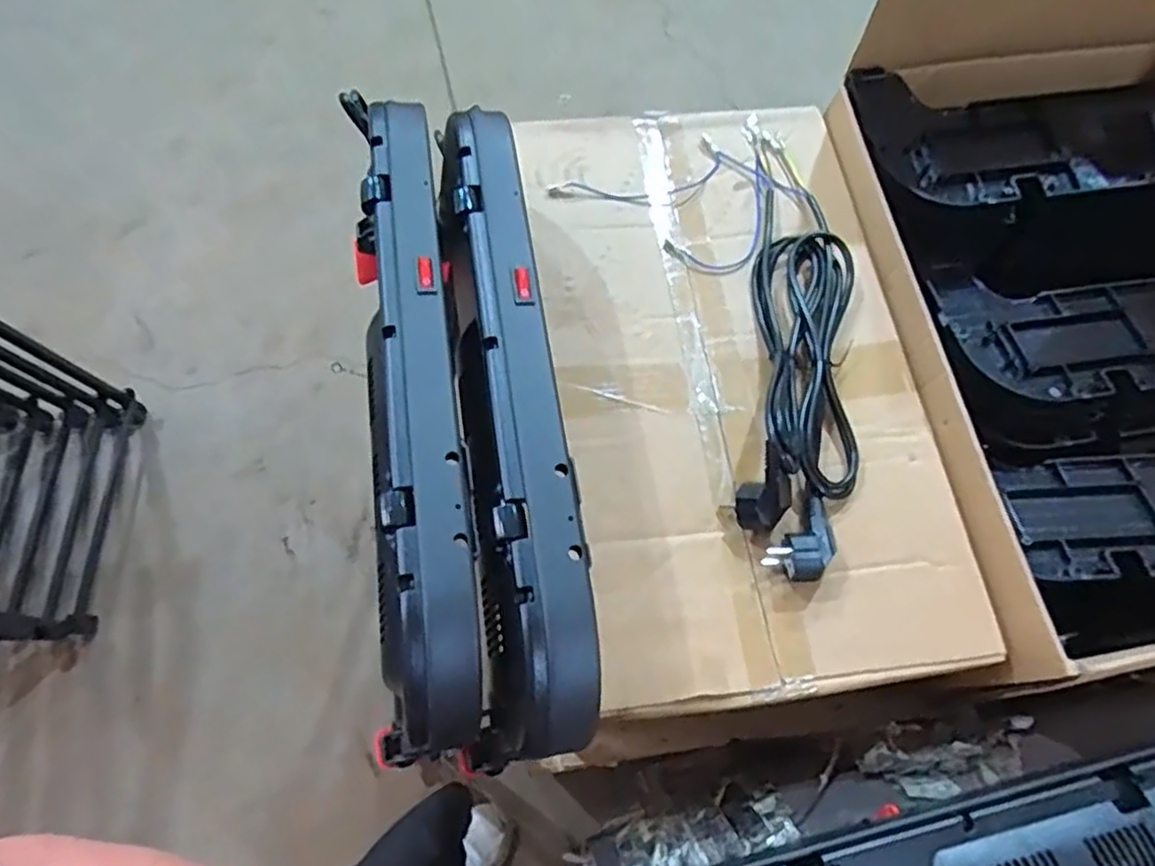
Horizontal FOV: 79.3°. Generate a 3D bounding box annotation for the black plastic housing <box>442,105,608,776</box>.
[{"bbox_3d":[-0.043,-0.023,0.463,0.075,0.077,0.436,-5,67,-4],"label":"black plastic housing"}]

